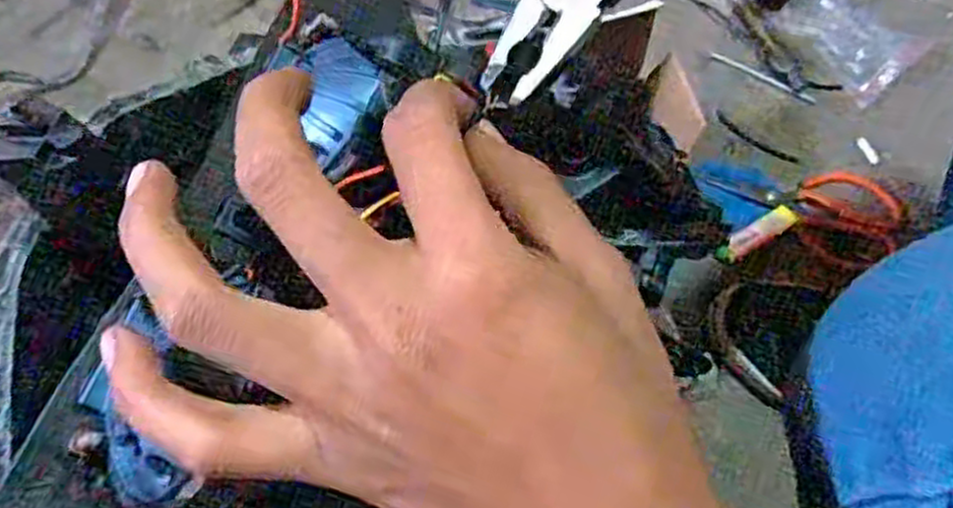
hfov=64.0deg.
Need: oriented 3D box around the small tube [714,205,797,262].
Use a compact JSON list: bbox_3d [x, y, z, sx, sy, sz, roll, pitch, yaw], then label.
[{"bbox_3d":[0.254,-0.018,0.691,0.089,0.010,0.021,-32,71,-15],"label":"small tube"}]

